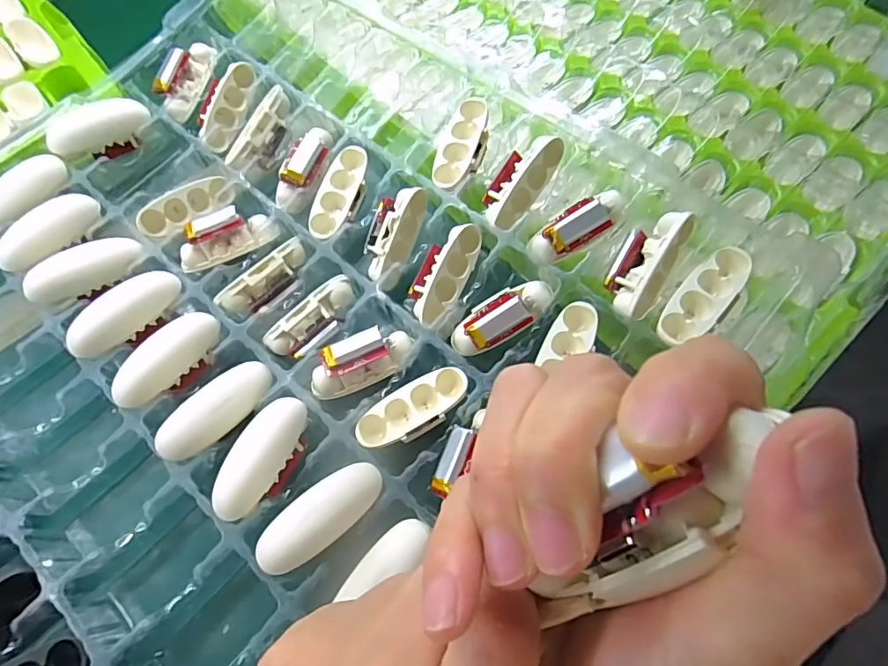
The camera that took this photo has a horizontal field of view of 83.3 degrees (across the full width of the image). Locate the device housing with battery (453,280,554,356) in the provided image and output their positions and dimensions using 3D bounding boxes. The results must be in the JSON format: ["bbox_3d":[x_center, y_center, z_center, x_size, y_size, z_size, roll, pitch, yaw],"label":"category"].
[{"bbox_3d":[0.033,-0.009,0.282,0.061,0.019,0.025,-33,66,3],"label":"device housing with battery"}]

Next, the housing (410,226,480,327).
[{"bbox_3d":[-0.001,-0.036,0.298,0.027,0.019,0.063,30,87,15],"label":"housing"}]

